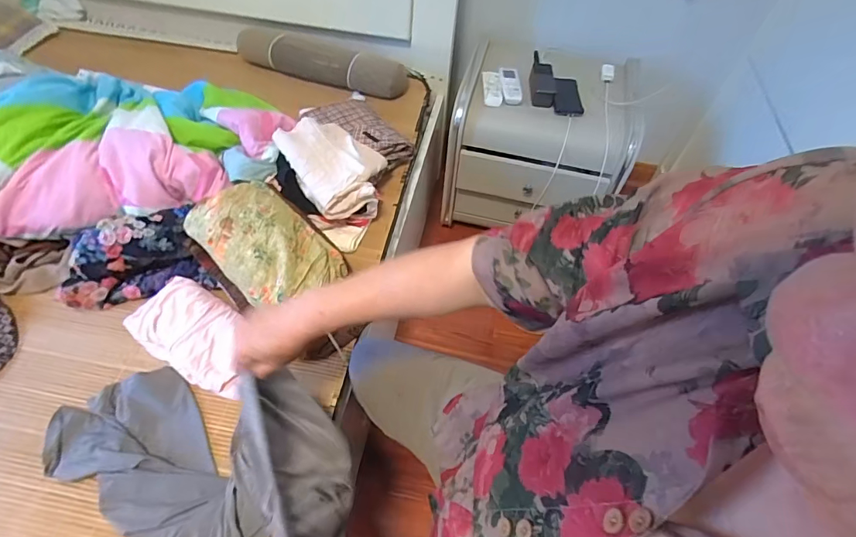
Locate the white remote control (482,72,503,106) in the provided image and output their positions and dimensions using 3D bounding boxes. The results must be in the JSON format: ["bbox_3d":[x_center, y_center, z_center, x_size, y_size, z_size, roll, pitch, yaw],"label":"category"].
[{"bbox_3d":[0.172,-0.490,1.168,0.046,0.016,0.111,-3,72,-6],"label":"white remote control"}]

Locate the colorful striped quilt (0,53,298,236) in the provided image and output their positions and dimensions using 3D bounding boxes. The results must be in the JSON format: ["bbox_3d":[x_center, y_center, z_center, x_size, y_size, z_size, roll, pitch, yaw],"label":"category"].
[{"bbox_3d":[-0.609,-0.271,0.799,0.602,0.217,0.376,-8,55,-10],"label":"colorful striped quilt"}]

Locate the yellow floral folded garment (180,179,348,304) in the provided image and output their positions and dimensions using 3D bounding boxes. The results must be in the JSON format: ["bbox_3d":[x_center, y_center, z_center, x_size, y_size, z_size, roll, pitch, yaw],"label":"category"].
[{"bbox_3d":[-0.280,-0.054,0.754,0.254,0.083,0.181,39,60,22],"label":"yellow floral folded garment"}]

